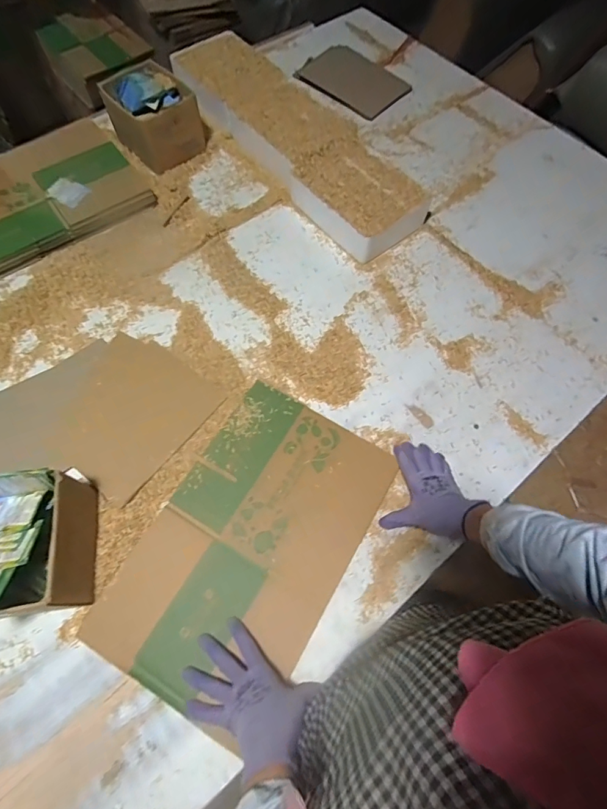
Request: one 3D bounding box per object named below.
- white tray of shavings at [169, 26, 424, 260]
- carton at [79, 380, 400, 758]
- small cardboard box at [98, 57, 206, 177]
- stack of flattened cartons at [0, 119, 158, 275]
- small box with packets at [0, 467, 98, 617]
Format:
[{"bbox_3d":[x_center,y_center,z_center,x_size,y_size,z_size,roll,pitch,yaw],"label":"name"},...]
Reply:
[{"bbox_3d":[-0.039,-0.592,0.933,0.208,0.084,0.726,-37,72,-17],"label":"white tray of shavings"},{"bbox_3d":[-0.072,0.202,0.627,0.276,0.025,0.447,29,68,10],"label":"carton"},{"bbox_3d":[-0.315,-0.619,0.902,0.154,0.131,0.159,-38,73,-17],"label":"small cardboard box"},{"bbox_3d":[-0.556,-0.421,0.853,0.421,0.037,0.292,-34,71,-16],"label":"stack of flattened cartons"},{"bbox_3d":[-0.364,0.179,0.543,0.150,0.138,0.177,-11,67,-7],"label":"small box with packets"}]

